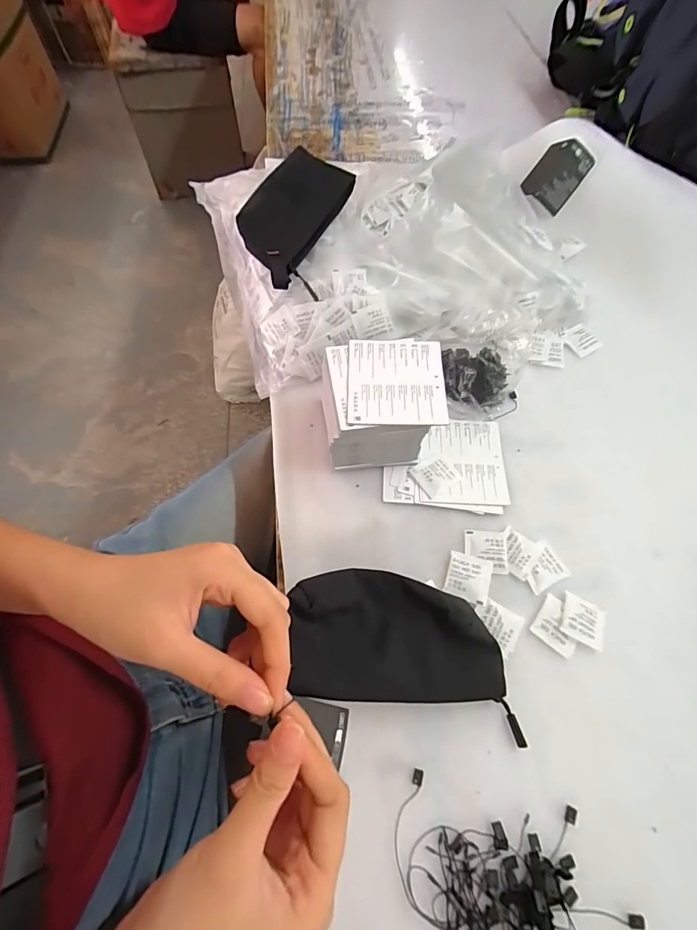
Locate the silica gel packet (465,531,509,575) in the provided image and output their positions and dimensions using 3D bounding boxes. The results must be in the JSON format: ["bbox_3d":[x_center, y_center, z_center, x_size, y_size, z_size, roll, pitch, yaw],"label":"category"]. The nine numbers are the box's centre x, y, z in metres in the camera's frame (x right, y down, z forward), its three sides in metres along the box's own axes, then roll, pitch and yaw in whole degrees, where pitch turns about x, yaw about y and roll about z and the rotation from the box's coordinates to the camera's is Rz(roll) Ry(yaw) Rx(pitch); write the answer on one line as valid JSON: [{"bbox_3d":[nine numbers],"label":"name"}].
[{"bbox_3d":[0.133,0.083,0.402,0.039,0.004,0.041,4,62,-1],"label":"silica gel packet"}]

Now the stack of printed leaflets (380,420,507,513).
[{"bbox_3d":[0.103,-0.002,0.446,0.128,0.005,0.106,3,62,-2],"label":"stack of printed leaflets"}]

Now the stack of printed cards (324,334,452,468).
[{"bbox_3d":[0.032,-0.061,0.428,0.113,0.082,0.105,-2,62,-4],"label":"stack of printed cards"}]

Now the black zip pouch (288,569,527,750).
[{"bbox_3d":[0.047,0.140,0.328,0.187,0.020,0.098,16,60,-6],"label":"black zip pouch"}]

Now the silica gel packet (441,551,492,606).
[{"bbox_3d":[0.112,0.105,0.390,0.038,0.004,0.042,18,63,6],"label":"silica gel packet"}]

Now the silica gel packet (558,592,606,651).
[{"bbox_3d":[0.213,0.141,0.378,0.040,0.008,0.037,26,64,10],"label":"silica gel packet"}]

